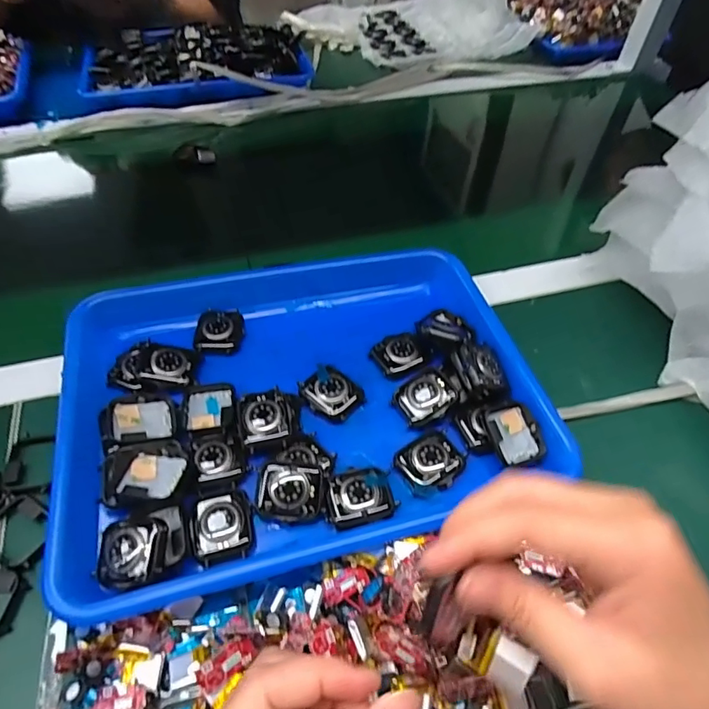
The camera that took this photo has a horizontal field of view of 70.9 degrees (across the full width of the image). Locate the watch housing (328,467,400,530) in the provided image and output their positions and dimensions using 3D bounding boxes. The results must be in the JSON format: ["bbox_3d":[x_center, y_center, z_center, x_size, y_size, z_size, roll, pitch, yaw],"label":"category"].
[{"bbox_3d":[0.004,0.091,0.321,0.041,0.008,0.035,-7,51,-8],"label":"watch housing"}]

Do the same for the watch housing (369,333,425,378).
[{"bbox_3d":[0.036,0.000,0.394,0.040,0.009,0.033,-20,54,-18],"label":"watch housing"}]

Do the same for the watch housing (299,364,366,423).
[{"bbox_3d":[-0.017,0.028,0.370,0.043,0.011,0.035,32,56,22],"label":"watch housing"}]

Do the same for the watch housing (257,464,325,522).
[{"bbox_3d":[-0.041,0.088,0.317,0.040,0.011,0.034,3,71,0],"label":"watch housing"}]

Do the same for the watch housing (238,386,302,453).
[{"bbox_3d":[-0.059,0.043,0.348,0.041,0.018,0.044,-11,51,-12],"label":"watch housing"}]

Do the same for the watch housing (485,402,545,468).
[{"bbox_3d":[0.111,0.054,0.345,0.036,0.016,0.040,-12,52,-12],"label":"watch housing"}]

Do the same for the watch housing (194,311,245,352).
[{"bbox_3d":[-0.110,-0.020,0.403,0.036,0.007,0.042,-3,50,-5],"label":"watch housing"}]

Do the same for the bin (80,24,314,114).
[{"bbox_3d":[-0.238,-0.459,0.756,0.319,0.045,0.263,-9,51,-10],"label":"bin"}]

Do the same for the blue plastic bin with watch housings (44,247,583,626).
[{"bbox_3d":[-0.039,0.023,0.379,0.327,0.041,0.263,-11,51,-11],"label":"blue plastic bin with watch housings"}]

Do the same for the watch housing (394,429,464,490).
[{"bbox_3d":[0.052,0.072,0.338,0.041,0.007,0.038,-26,56,-22],"label":"watch housing"}]

